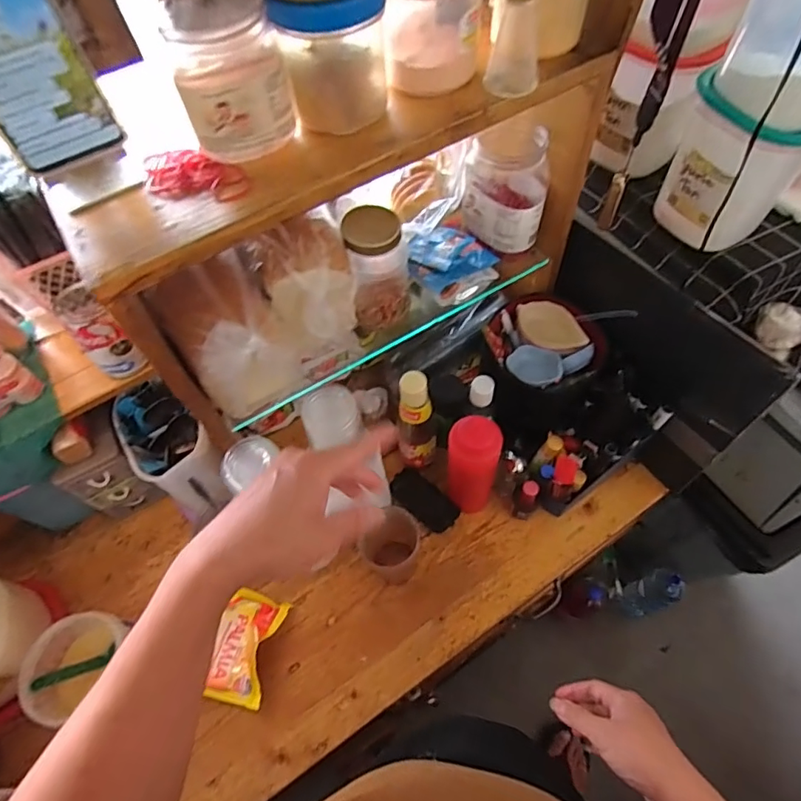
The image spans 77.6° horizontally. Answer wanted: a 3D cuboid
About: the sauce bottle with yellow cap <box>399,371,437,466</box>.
[{"bbox_3d":[0.024,0.031,0.686,0.049,0.176,0.055,6,61,7],"label":"sauce bottle with yellow cap"}]

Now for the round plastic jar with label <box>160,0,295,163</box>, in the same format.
[{"bbox_3d":[-0.130,-0.249,0.377,0.075,0.083,0.086,-18,61,-7],"label":"round plastic jar with label"}]

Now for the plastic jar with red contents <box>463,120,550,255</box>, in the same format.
[{"bbox_3d":[0.127,-0.259,0.602,0.095,0.116,0.095,-2,61,3],"label":"plastic jar with red contents"}]

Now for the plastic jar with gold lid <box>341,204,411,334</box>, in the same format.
[{"bbox_3d":[-0.023,-0.147,0.558,0.064,0.129,0.068,-2,61,3],"label":"plastic jar with gold lid"}]

